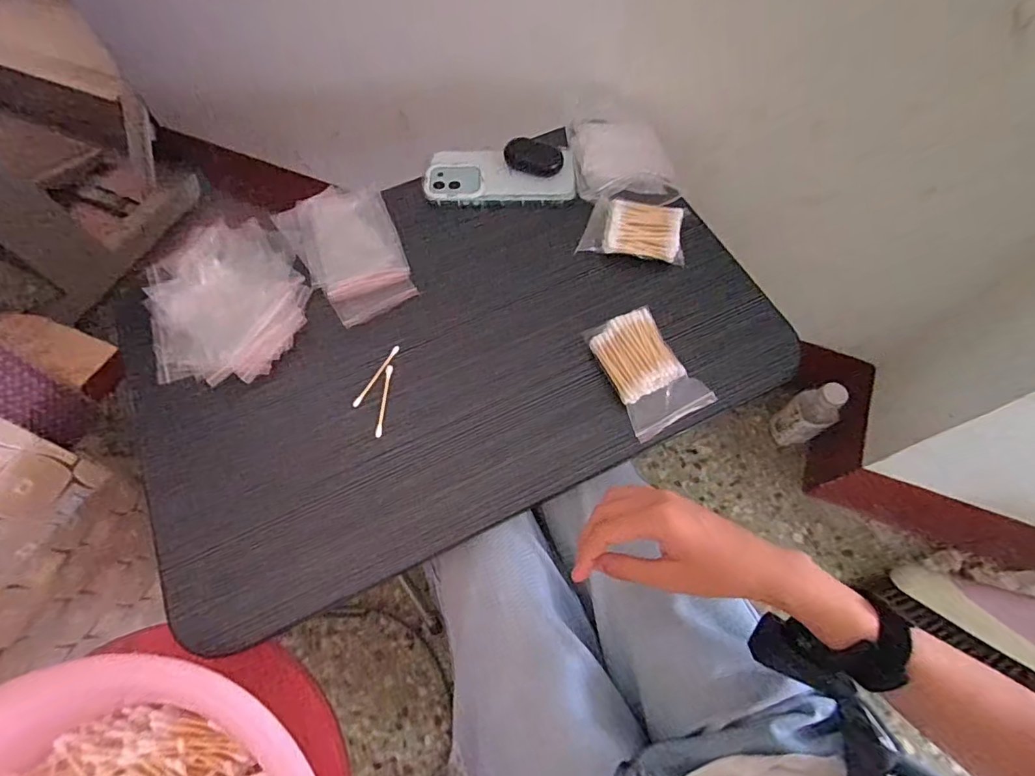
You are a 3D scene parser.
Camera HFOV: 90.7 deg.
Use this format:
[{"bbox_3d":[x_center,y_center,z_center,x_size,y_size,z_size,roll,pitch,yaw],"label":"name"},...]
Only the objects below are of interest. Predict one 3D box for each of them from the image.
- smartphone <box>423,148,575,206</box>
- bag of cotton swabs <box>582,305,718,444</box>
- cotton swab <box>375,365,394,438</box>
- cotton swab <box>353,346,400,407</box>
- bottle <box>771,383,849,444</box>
[{"bbox_3d":[-0.019,-0.233,0.561,0.161,0.019,0.069,0,65,0],"label":"smartphone"},{"bbox_3d":[0.115,-0.018,0.459,0.071,0.013,0.113,-23,67,-10],"label":"bag of cotton swabs"},{"bbox_3d":[-0.120,0.011,0.459,0.007,0.004,0.069,2,65,1],"label":"cotton swab"},{"bbox_3d":[-0.130,-0.012,0.471,0.007,0.004,0.069,27,68,12],"label":"cotton swab"},{"bbox_3d":[0.487,0.049,0.865,0.055,0.175,0.068,-29,68,-13],"label":"bottle"}]

